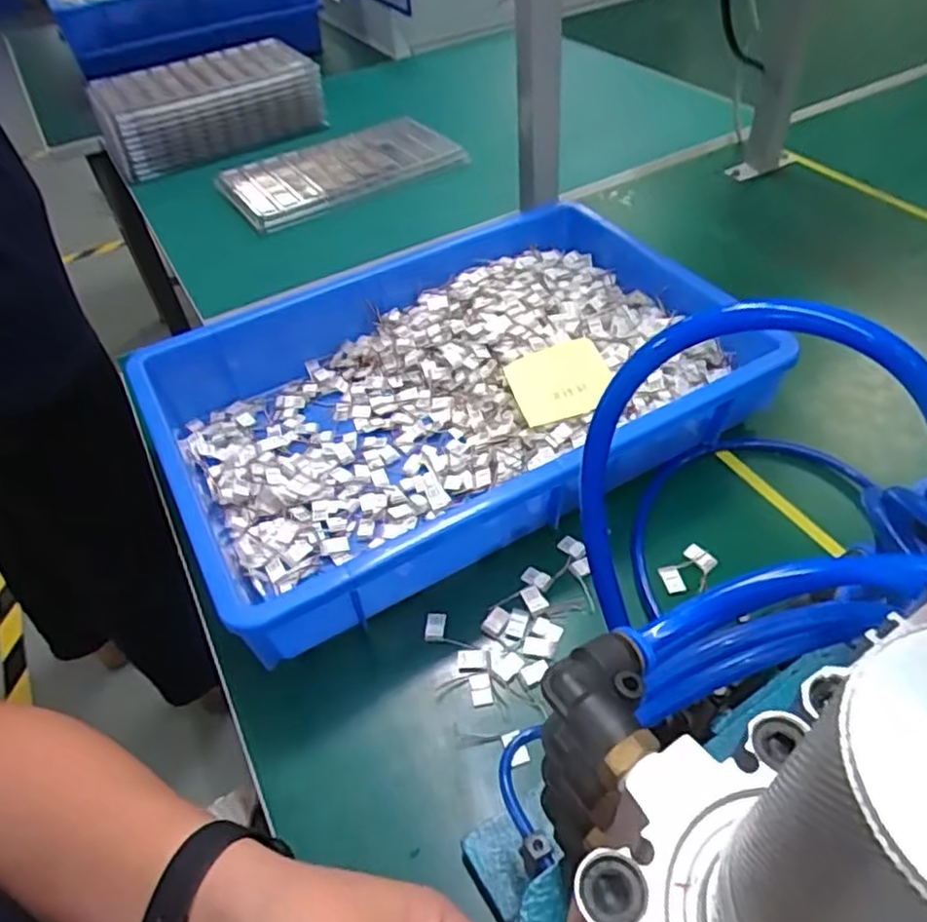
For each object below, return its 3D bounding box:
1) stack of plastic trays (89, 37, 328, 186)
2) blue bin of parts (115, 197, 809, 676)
[{"bbox_3d":[-0.347,-0.488,0.962,0.299,0.099,0.148,-21,49,-13],"label":"stack of plastic trays"},{"bbox_3d":[-0.015,-0.065,0.557,0.424,0.077,0.318,-26,50,-17],"label":"blue bin of parts"}]

